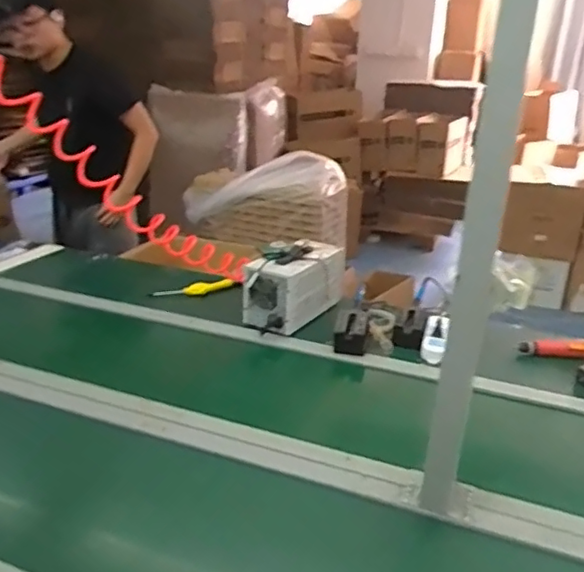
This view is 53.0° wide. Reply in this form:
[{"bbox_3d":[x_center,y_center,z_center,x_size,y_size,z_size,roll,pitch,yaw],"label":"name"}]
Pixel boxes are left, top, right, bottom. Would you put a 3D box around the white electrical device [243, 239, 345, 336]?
[{"bbox_3d":[0.010,-0.004,1.473,0.132,0.176,0.281,16,26,30],"label":"white electrical device"}]

